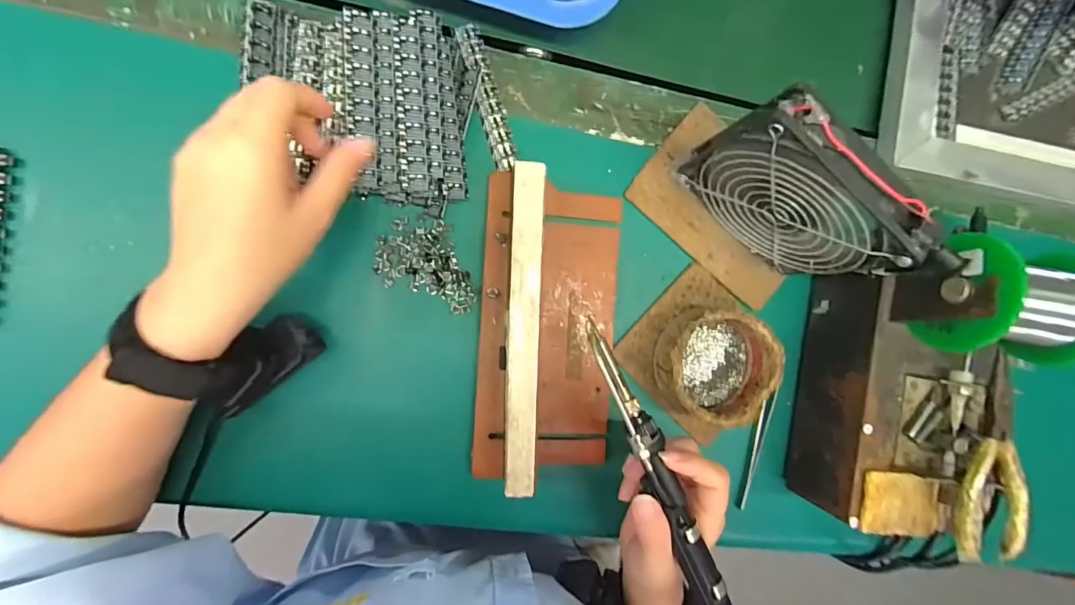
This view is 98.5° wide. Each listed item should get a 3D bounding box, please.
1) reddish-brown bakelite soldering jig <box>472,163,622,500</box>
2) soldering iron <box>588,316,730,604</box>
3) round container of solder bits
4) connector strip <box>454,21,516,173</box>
[{"bbox_3d":[0.010,0.020,0.323,0.098,0.040,0.210,4,90,-10],"label":"reddish-brown bakelite soldering jig"},{"bbox_3d":[0.079,0.113,0.282,0.020,0.022,0.216,-24,90,-8],"label":"soldering iron"},{"bbox_3d":[0.131,0.047,0.344,0.087,0.038,0.082,0,91,-10],"label":"round container of solder bits"},{"bbox_3d":[-0.036,-0.148,0.336,0.018,0.004,0.106,-17,94,-9],"label":"connector strip"}]

